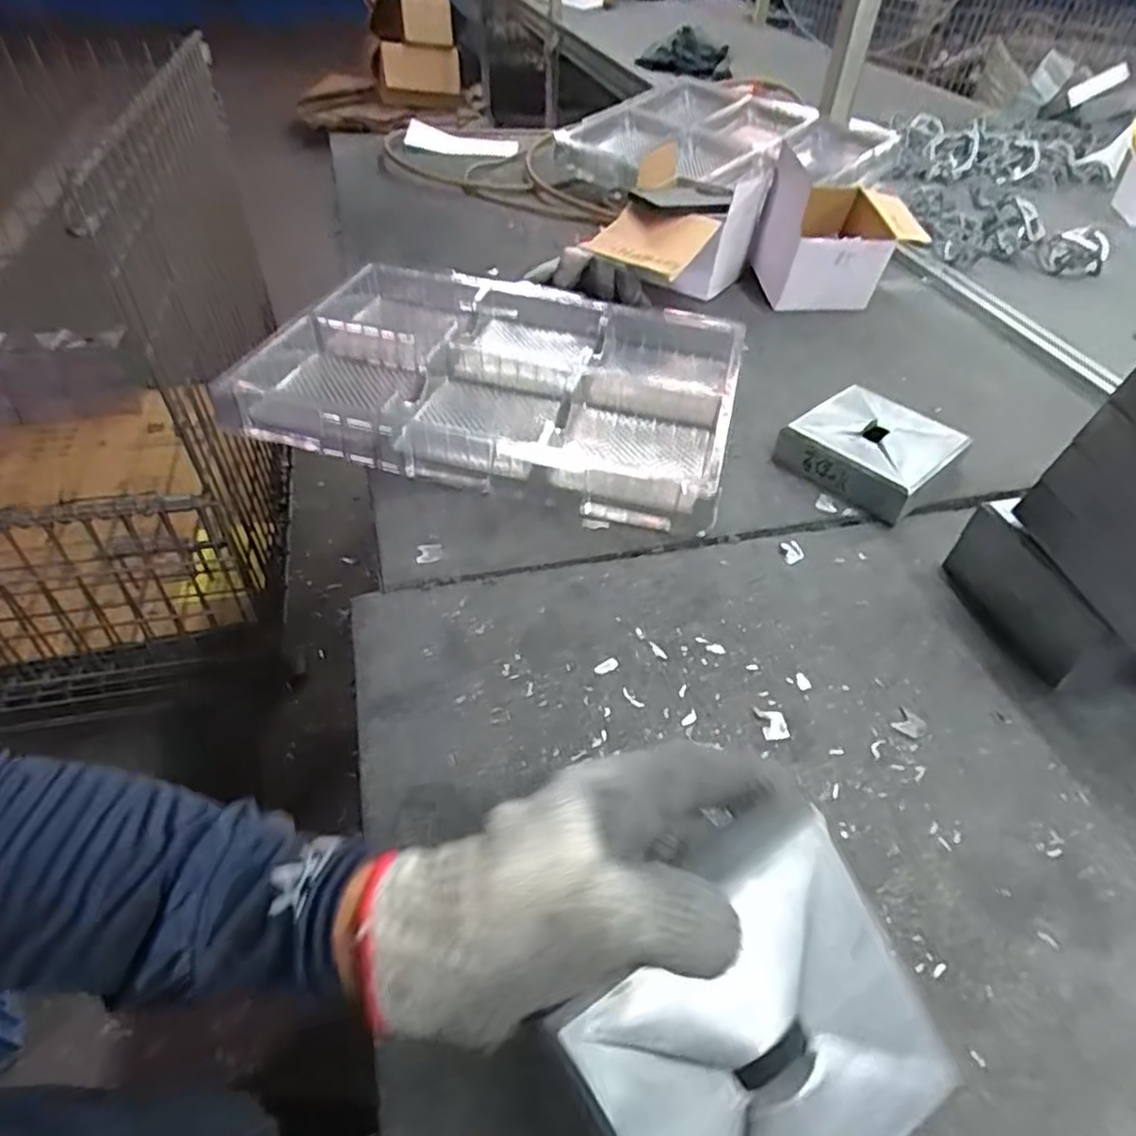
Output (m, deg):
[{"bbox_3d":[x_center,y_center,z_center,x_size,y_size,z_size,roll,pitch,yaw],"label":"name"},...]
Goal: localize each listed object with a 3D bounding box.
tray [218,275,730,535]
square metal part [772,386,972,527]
[{"bbox_3d":[-0.071,-0.197,0.699,0.463,0.048,0.311,13,46,8],"label":"tray"},{"bbox_3d":[0.287,-0.114,0.652,0.126,0.040,0.131,37,54,28],"label":"square metal part"}]

